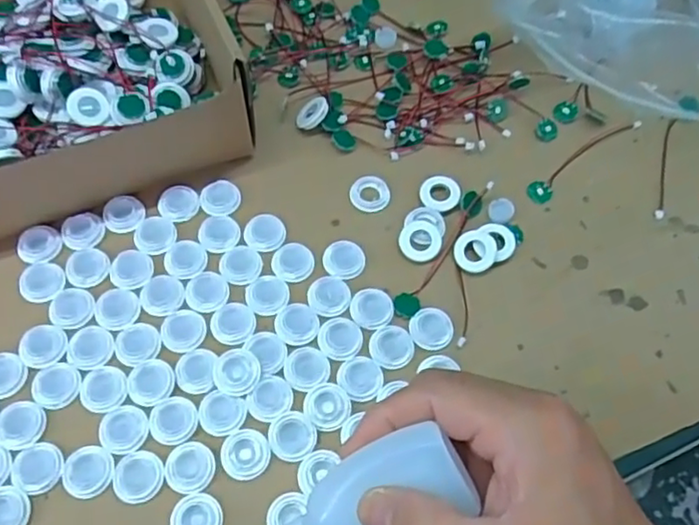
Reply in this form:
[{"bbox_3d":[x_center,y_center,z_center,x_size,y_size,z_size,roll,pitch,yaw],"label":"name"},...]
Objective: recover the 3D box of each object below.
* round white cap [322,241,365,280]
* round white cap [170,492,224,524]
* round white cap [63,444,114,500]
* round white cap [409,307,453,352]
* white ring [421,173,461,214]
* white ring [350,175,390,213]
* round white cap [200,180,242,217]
[{"bbox_3d":[-0.003,-0.001,0.350,0.022,0.005,0.021,1,63,-2],"label":"round white cap"},{"bbox_3d":[-0.069,0.116,0.288,0.023,0.004,0.022,1,63,-2],"label":"round white cap"},{"bbox_3d":[-0.120,0.095,0.293,0.022,0.004,0.023,1,63,-2],"label":"round white cap"},{"bbox_3d":[0.043,0.034,0.333,0.021,0.004,0.022,1,63,-2],"label":"round white cap"},{"bbox_3d":[0.052,-0.040,0.369,0.022,0.005,0.024,-4,63,-4],"label":"white ring"},{"bbox_3d":[0.012,-0.040,0.370,0.022,0.006,0.021,1,63,-2],"label":"white ring"},{"bbox_3d":[-0.073,-0.037,0.364,0.022,0.004,0.024,1,63,-2],"label":"round white cap"}]

